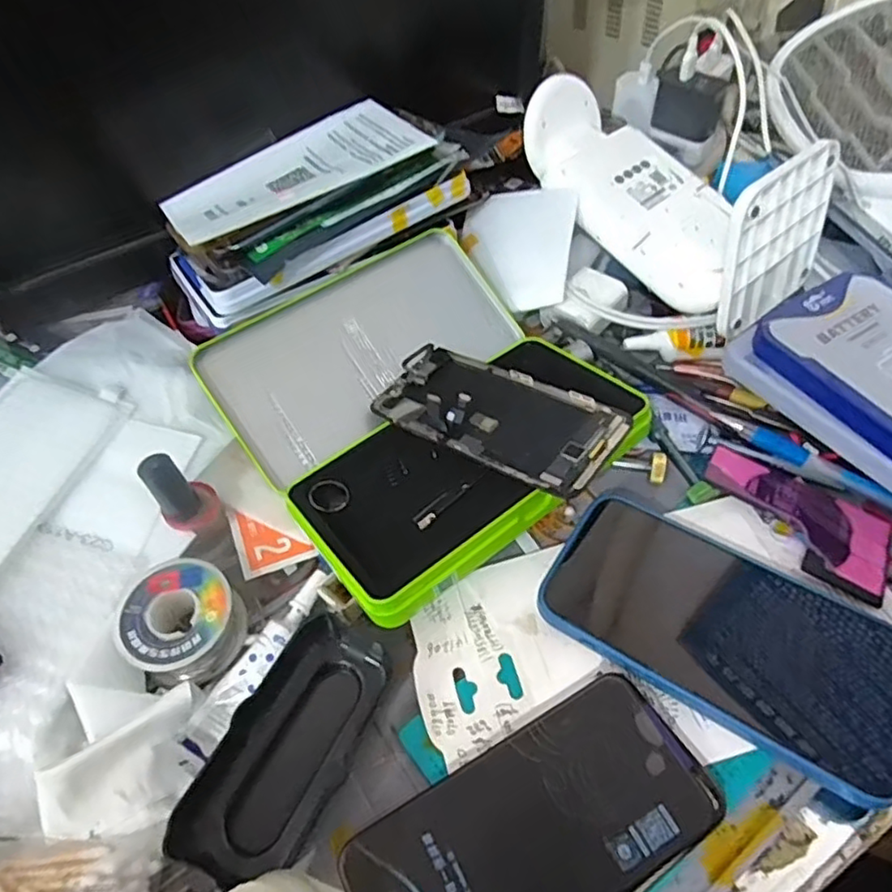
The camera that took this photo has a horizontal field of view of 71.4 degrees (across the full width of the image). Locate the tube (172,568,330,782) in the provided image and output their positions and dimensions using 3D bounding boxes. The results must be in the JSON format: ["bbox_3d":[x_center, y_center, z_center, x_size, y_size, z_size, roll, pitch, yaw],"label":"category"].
[{"bbox_3d":[-0.092,0.103,0.301,0.021,0.015,0.101,27,63,17],"label":"tube"}]

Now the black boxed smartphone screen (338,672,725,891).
[{"bbox_3d":[0.035,0.154,0.247,0.142,0.004,0.067,-27,59,-14],"label":"black boxed smartphone screen"}]

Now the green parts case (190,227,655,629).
[{"bbox_3d":[-0.016,-0.027,0.365,0.188,0.053,0.204,-28,57,-28],"label":"green parts case"}]

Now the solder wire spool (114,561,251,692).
[{"bbox_3d":[-0.132,0.088,0.309,0.053,0.038,0.054,3,48,-4],"label":"solder wire spool"}]

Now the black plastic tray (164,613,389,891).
[{"bbox_3d":[-0.069,0.133,0.277,0.051,0.022,0.108,23,50,14],"label":"black plastic tray"}]

